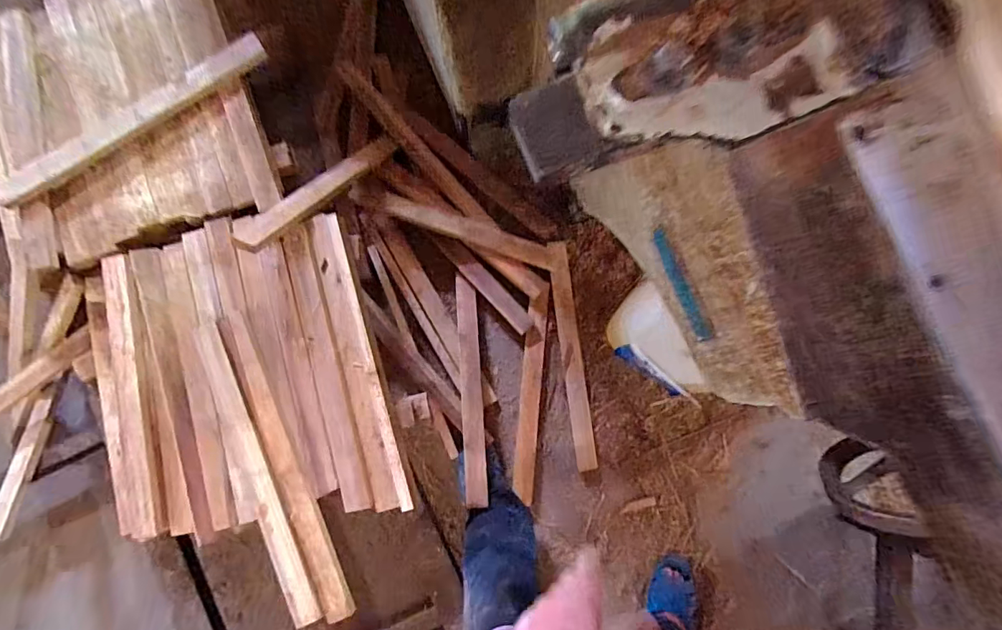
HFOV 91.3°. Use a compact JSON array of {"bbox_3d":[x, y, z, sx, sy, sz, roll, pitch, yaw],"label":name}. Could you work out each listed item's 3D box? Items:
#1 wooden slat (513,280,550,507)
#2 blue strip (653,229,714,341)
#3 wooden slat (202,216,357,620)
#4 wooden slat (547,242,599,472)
[{"bbox_3d":[0.068,0.170,1.101,0.046,0.014,0.468,5,85,2],"label":"wooden slat"},{"bbox_3d":[0.233,-0.039,0.633,0.004,0.058,0.150,-22,84,-1],"label":"blue strip"},{"bbox_3d":[-0.352,0.236,0.792,0.057,0.024,0.508,-23,84,-1],"label":"wooden slat"},{"bbox_3d":[0.162,0.089,1.111,0.045,0.014,0.512,-8,84,1],"label":"wooden slat"}]

